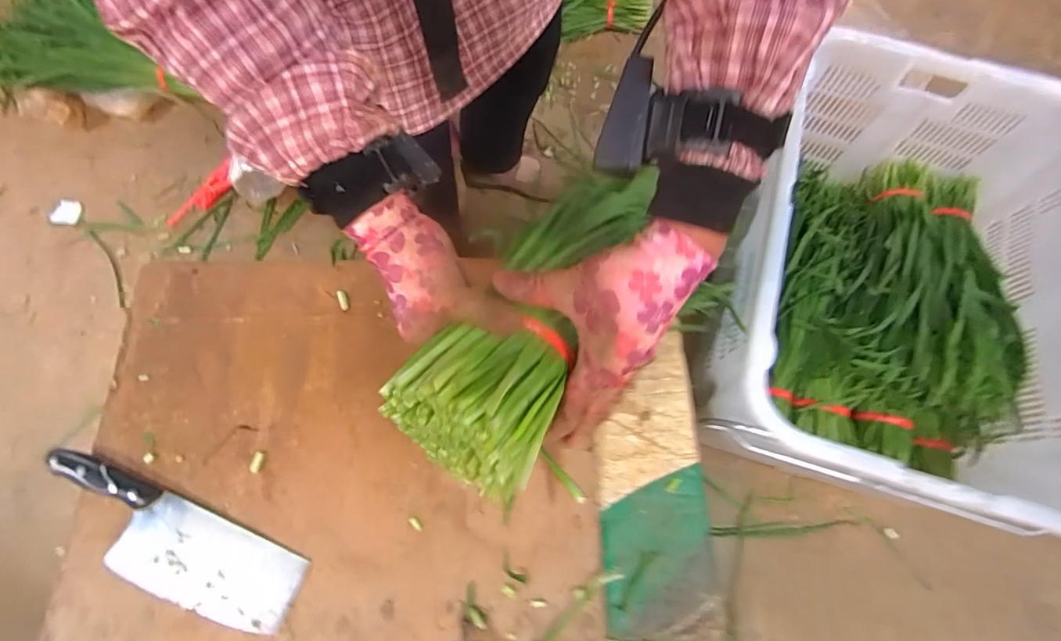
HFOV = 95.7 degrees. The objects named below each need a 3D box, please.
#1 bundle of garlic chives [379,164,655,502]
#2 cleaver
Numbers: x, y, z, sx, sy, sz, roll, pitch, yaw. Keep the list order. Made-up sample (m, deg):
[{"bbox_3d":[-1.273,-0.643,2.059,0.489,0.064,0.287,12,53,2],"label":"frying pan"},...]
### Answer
[{"bbox_3d":[0.016,-0.040,0.420,0.104,0.072,0.374,24,46,7],"label":"bundle of garlic chives"},{"bbox_3d":[-0.353,0.213,0.460,0.268,0.022,0.077,23,73,7],"label":"cleaver"}]

